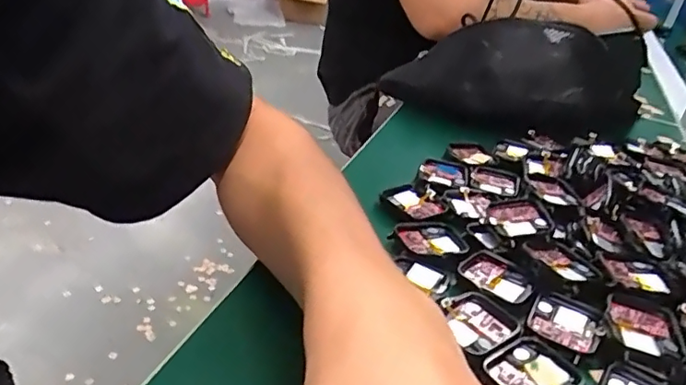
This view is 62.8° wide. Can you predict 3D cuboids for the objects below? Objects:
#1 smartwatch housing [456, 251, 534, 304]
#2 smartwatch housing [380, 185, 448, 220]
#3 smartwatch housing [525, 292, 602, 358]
[{"bbox_3d":[0.089,0.051,0.333,0.032,0.005,0.041,-16,38,-38],"label":"smartwatch housing"},{"bbox_3d":[0.050,0.008,0.398,0.036,0.008,0.041,-12,36,-33],"label":"smartwatch housing"},{"bbox_3d":[0.121,0.070,0.304,0.036,0.006,0.038,23,32,22],"label":"smartwatch housing"}]

